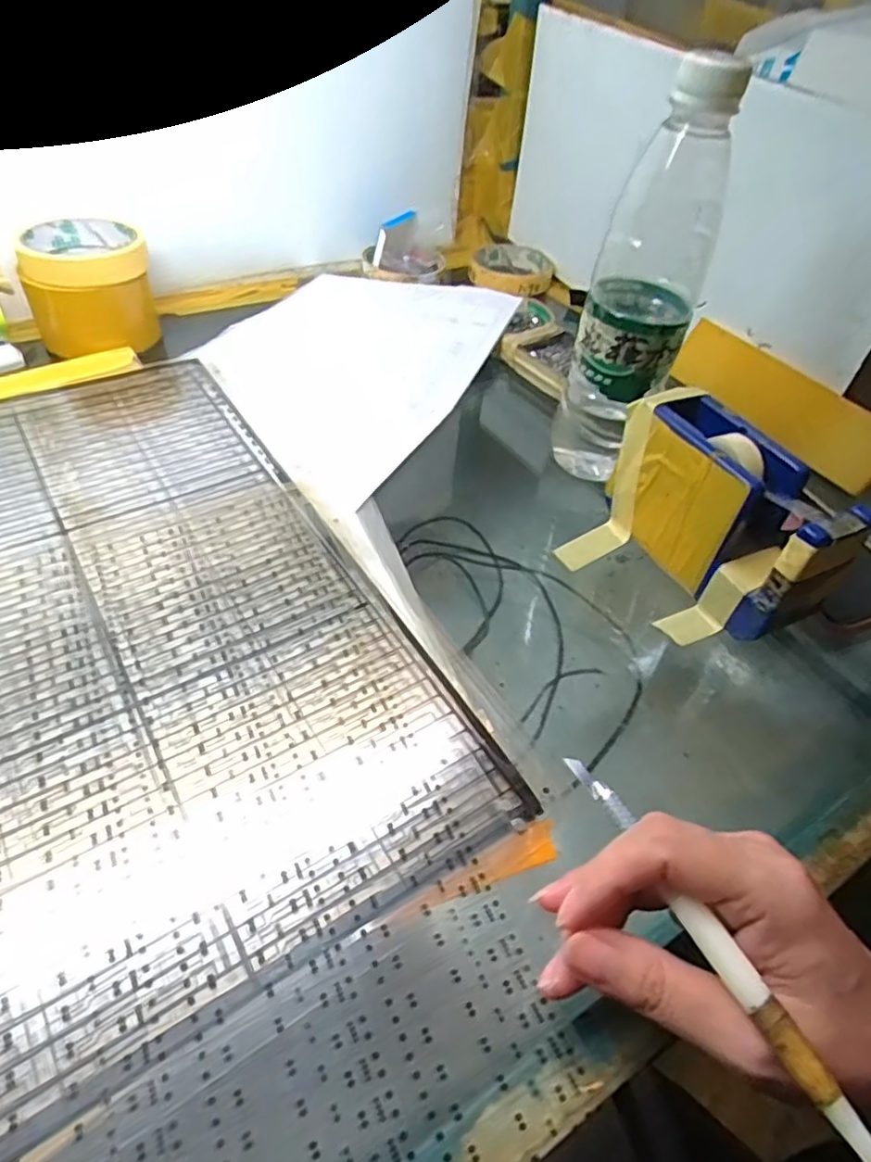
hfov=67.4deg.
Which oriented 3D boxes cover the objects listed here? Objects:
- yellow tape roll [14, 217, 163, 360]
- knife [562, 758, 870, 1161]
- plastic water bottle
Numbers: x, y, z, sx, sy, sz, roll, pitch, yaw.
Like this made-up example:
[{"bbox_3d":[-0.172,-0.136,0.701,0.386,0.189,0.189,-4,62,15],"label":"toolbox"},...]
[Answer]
[{"bbox_3d":[-0.270,-0.230,0.510,0.090,0.068,0.085,-22,52,-24],"label":"yellow tape roll"},{"bbox_3d":[0.088,0.114,0.202,0.007,0.006,0.148,-19,49,-22],"label":"knife"},{"bbox_3d":[0.119,-0.162,0.382,0.059,0.223,0.074,18,47,12],"label":"plastic water bottle"}]

